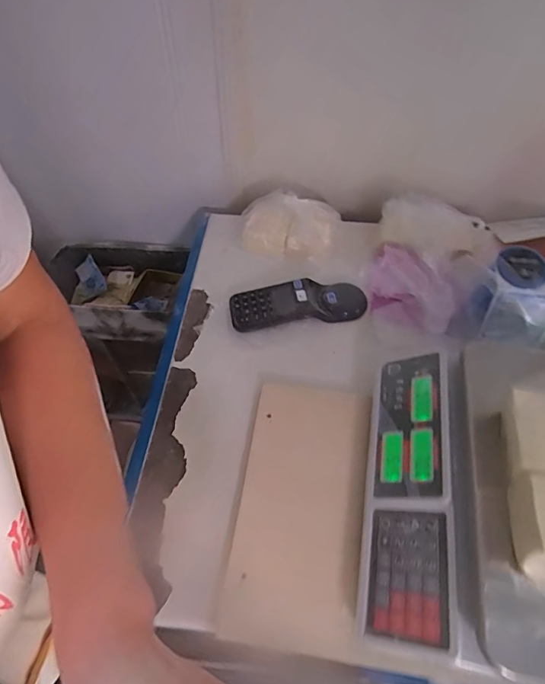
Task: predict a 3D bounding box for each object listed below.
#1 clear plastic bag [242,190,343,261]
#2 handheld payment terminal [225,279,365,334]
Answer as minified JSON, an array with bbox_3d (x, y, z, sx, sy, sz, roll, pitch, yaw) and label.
[{"bbox_3d":[0.029,-0.201,0.743,0.171,0.085,0.105,5,53,3],"label":"clear plastic bag"},{"bbox_3d":[0.042,-0.063,0.677,0.214,0.032,0.076,-7,54,-6],"label":"handheld payment terminal"}]

